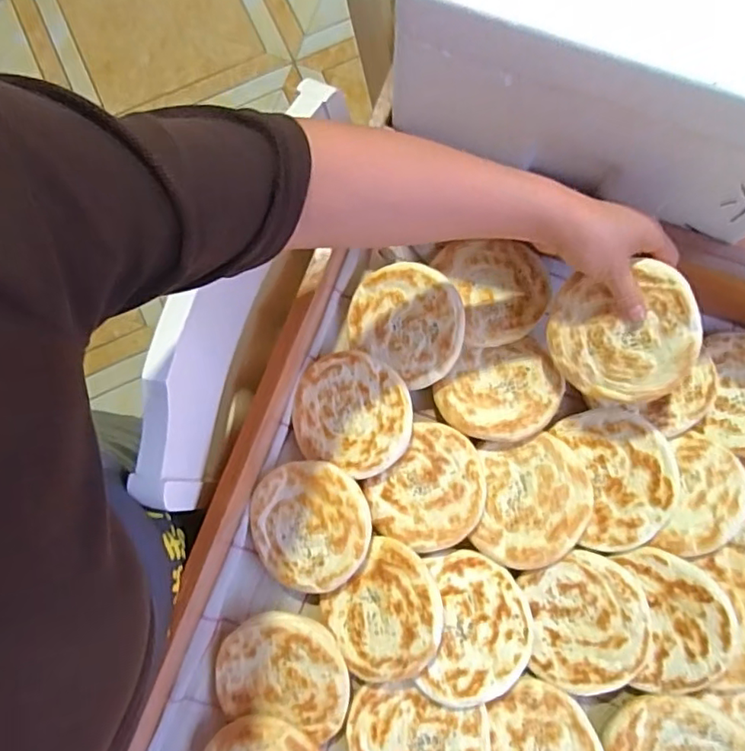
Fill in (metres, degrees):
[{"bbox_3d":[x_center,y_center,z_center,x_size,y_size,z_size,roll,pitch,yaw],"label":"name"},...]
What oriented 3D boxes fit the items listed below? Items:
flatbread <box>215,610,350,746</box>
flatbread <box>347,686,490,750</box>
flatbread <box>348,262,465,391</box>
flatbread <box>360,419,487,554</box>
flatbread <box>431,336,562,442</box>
[{"bbox_3d":[-0.079,0.266,0.510,0.118,0.026,0.100,13,82,2],"label":"flatbread"},{"bbox_3d":[0.039,0.336,0.505,0.120,0.025,0.094,4,81,1],"label":"flatbread"},{"bbox_3d":[0.033,-0.056,0.552,0.123,0.012,0.105,35,103,21],"label":"flatbread"},{"bbox_3d":[0.055,0.109,0.530,0.098,0.012,0.115,43,84,6],"label":"flatbread"},{"bbox_3d":[0.122,0.015,0.547,0.117,0.016,0.093,-8,81,-1],"label":"flatbread"}]

